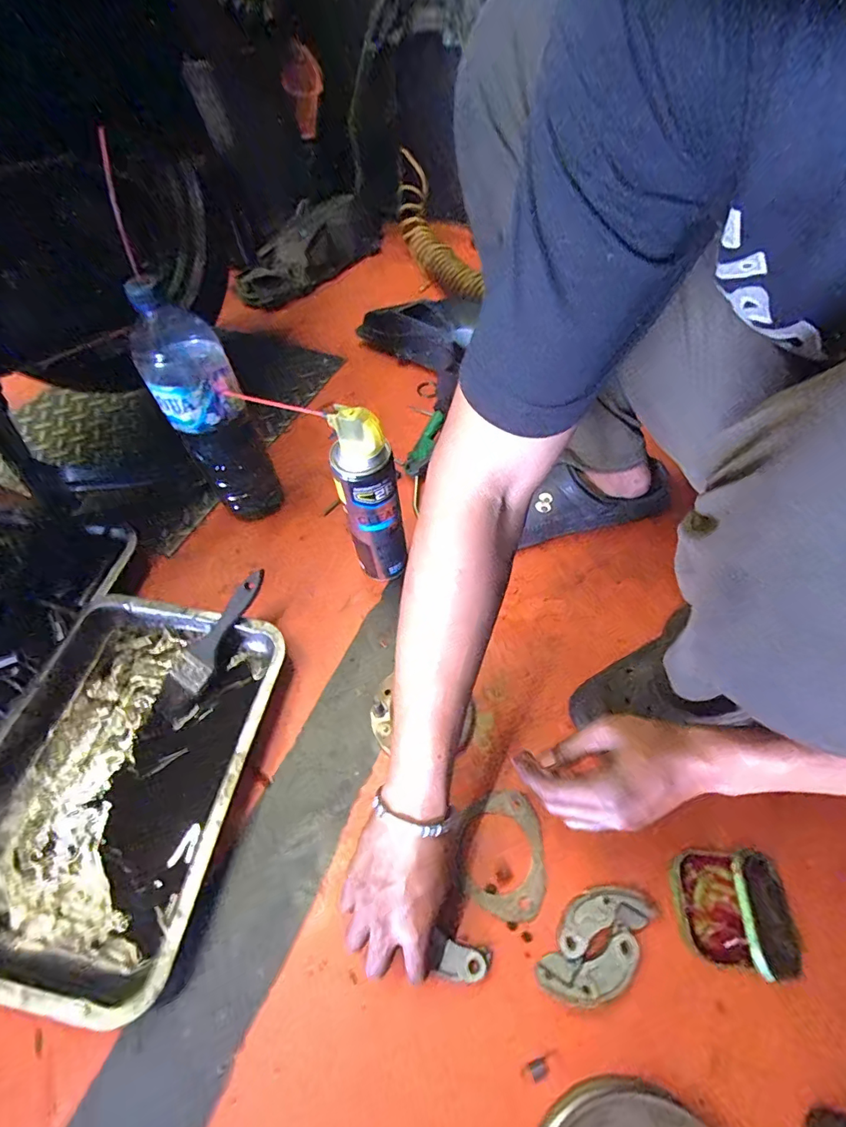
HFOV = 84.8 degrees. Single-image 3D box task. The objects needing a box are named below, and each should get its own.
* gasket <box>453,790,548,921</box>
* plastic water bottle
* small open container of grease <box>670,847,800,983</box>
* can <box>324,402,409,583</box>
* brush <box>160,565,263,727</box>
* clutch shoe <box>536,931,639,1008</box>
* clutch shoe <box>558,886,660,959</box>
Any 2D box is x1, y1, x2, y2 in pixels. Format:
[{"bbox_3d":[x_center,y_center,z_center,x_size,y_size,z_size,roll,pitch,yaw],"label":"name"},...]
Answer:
[{"bbox_3d":[0.071,0.271,0.435,0.082,0.004,0.103,-1,56,3],"label":"gasket"},{"bbox_3d":[-0.250,-0.170,0.557,0.090,0.300,0.074,-30,60,-16],"label":"plastic water bottle"},{"bbox_3d":[0.255,0.279,0.375,0.073,0.075,0.078,1,56,5],"label":"small open container of grease"},{"bbox_3d":[-0.056,-0.060,0.519,0.068,0.243,0.056,-13,56,-5],"label":"can"},{"bbox_3d":[-0.238,0.085,0.525,0.049,0.019,0.178,31,83,19],"label":"brush"},{"bbox_3d":[0.138,0.337,0.382,0.085,0.019,0.035,-14,57,-6],"label":"clutch shoe"},{"bbox_3d":[0.153,0.304,0.401,0.086,0.025,0.034,-17,57,-7],"label":"clutch shoe"}]

